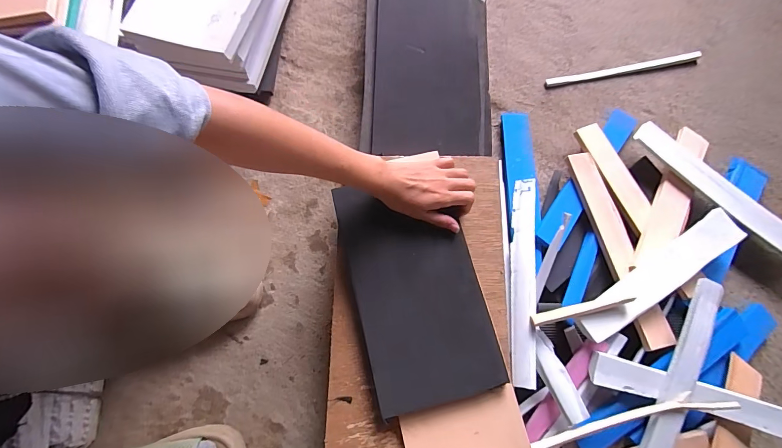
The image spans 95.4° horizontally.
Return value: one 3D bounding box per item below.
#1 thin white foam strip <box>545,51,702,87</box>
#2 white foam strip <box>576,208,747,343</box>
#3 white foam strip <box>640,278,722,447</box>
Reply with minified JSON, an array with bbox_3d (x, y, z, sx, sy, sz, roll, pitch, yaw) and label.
[{"bbox_3d":[0.406,-0.269,0.618,0.285,0.005,0.014,-11,76,-5],"label":"thin white foam strip"},{"bbox_3d":[0.358,0.064,0.470,0.275,0.009,0.047,-29,54,-12],"label":"white foam strip"},{"bbox_3d":[0.334,0.200,0.418,0.027,0.013,0.283,21,82,34],"label":"white foam strip"}]

